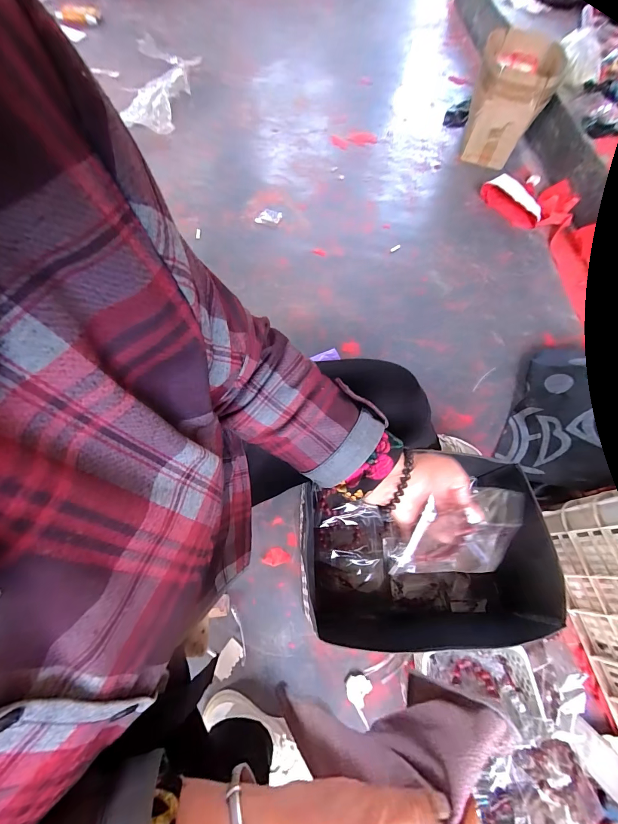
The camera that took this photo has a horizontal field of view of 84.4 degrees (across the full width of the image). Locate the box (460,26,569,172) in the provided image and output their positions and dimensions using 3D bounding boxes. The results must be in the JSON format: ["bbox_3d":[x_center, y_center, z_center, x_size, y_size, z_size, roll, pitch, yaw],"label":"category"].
[{"bbox_3d":[0.666,-1.057,1.151,0.241,0.268,0.277,22,67,7],"label":"box"}]

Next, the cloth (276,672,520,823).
[{"bbox_3d":[0.062,0.232,0.251,0.163,0.059,0.050,-1,67,0],"label":"cloth"}]

